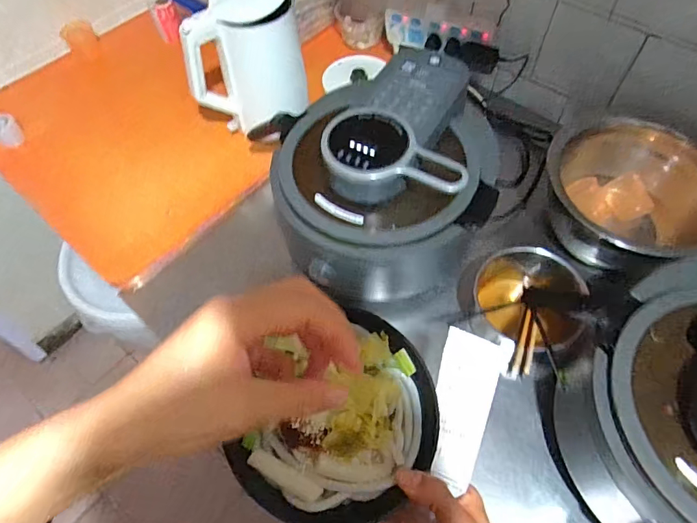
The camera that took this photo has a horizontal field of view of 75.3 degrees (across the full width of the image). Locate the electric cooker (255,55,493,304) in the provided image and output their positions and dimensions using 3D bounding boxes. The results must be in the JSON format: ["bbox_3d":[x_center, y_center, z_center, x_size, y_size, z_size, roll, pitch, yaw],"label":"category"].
[{"bbox_3d":[0.065,-0.113,0.673,0.333,0.222,0.281,-17,58,-10],"label":"electric cooker"}]

